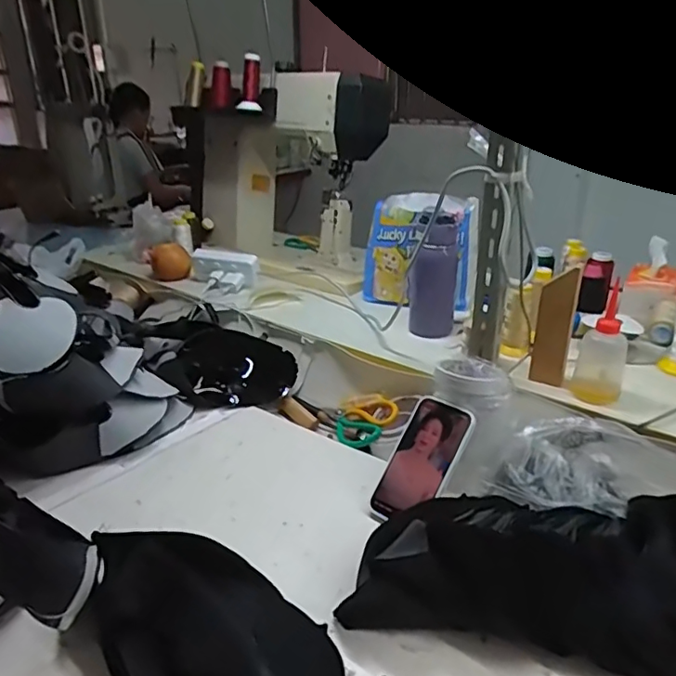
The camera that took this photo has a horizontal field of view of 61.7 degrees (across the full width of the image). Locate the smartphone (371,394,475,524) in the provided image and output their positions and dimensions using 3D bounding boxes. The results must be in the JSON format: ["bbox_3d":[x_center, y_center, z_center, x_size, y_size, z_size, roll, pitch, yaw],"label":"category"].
[{"bbox_3d":[0.105,0.154,0.711,0.081,0.009,0.164,20,73,35],"label":"smartphone"}]

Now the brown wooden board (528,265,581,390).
[{"bbox_3d":[0.303,-0.013,0.791,0.040,0.163,0.026,20,30,36],"label":"brown wooden board"}]

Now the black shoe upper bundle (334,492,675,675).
[{"bbox_3d":[0.245,0.232,0.565,0.426,0.112,0.171,8,25,15],"label":"black shoe upper bundle"}]

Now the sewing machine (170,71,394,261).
[{"bbox_3d":[-0.159,-0.418,1.406,0.565,0.407,0.194,18,30,37],"label":"sewing machine"}]

